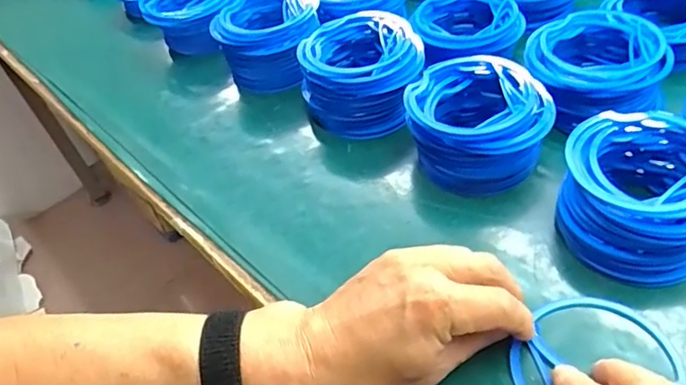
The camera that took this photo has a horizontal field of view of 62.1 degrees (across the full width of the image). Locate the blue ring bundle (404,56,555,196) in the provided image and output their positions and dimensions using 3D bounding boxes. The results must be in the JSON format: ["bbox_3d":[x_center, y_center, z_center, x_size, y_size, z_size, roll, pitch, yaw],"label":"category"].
[{"bbox_3d":[0.104,-0.055,0.451,0.106,0.055,0.105,-8,46,6],"label":"blue ring bundle"}]

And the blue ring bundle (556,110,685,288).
[{"bbox_3d":[0.200,0.000,0.379,0.101,0.061,0.101,-6,47,7],"label":"blue ring bundle"}]

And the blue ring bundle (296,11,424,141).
[{"bbox_3d":[0.016,-0.109,0.521,0.111,0.063,0.104,-11,46,2],"label":"blue ring bundle"}]

